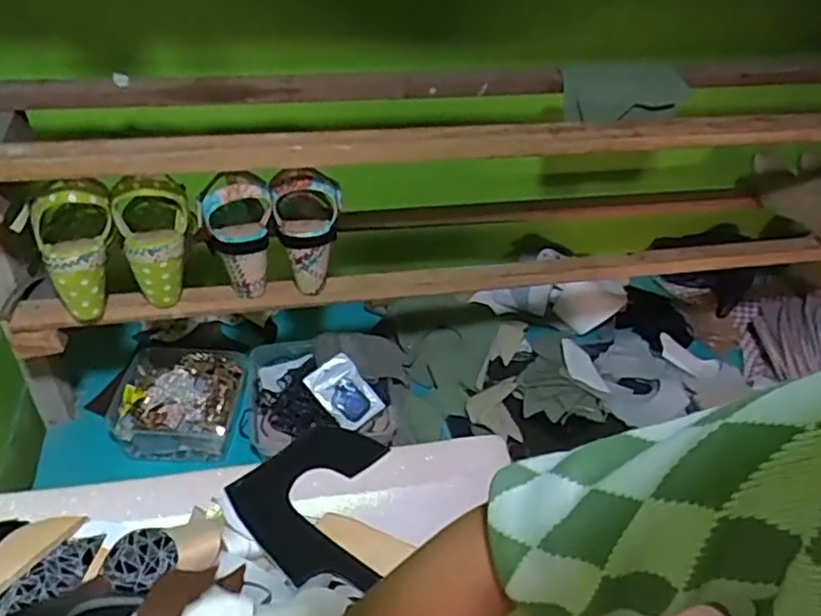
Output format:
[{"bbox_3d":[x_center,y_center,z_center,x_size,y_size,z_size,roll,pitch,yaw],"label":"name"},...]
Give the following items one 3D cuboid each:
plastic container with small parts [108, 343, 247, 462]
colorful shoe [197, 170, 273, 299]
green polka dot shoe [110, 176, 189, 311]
[{"bbox_3d":[-0.329,0.128,0.952,0.173,0.069,0.169,5,39,0],"label":"plastic container with small parts"},{"bbox_3d":[-0.204,-0.091,0.796,0.081,0.131,0.092,-6,40,-13],"label":"colorful shoe"},{"bbox_3d":[-0.290,-0.072,0.757,0.076,0.152,0.062,-4,15,-11],"label":"green polka dot shoe"}]

